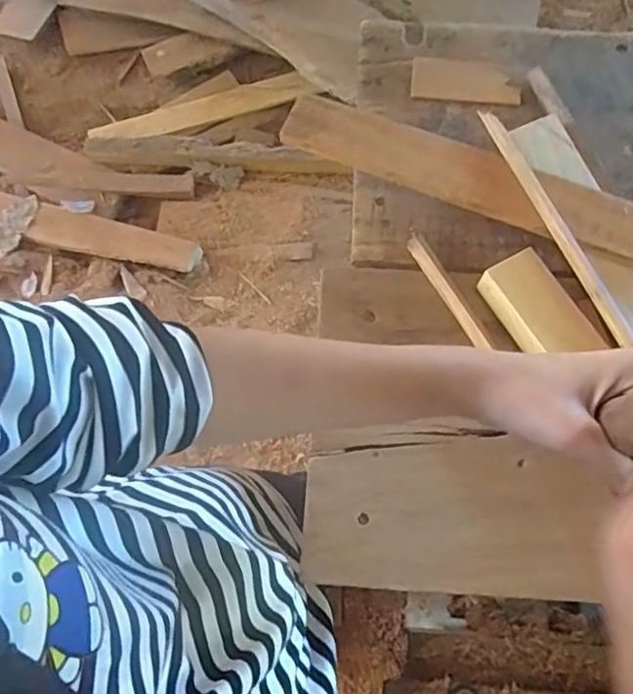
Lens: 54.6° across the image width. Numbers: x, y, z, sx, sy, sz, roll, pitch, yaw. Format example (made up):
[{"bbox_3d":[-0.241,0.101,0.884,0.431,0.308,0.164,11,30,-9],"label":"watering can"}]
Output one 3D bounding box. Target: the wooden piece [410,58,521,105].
[{"bbox_3d":[0.147,-0.261,0.604,0.104,0.005,0.045,7,71,4],"label":"wooden piece"}]

